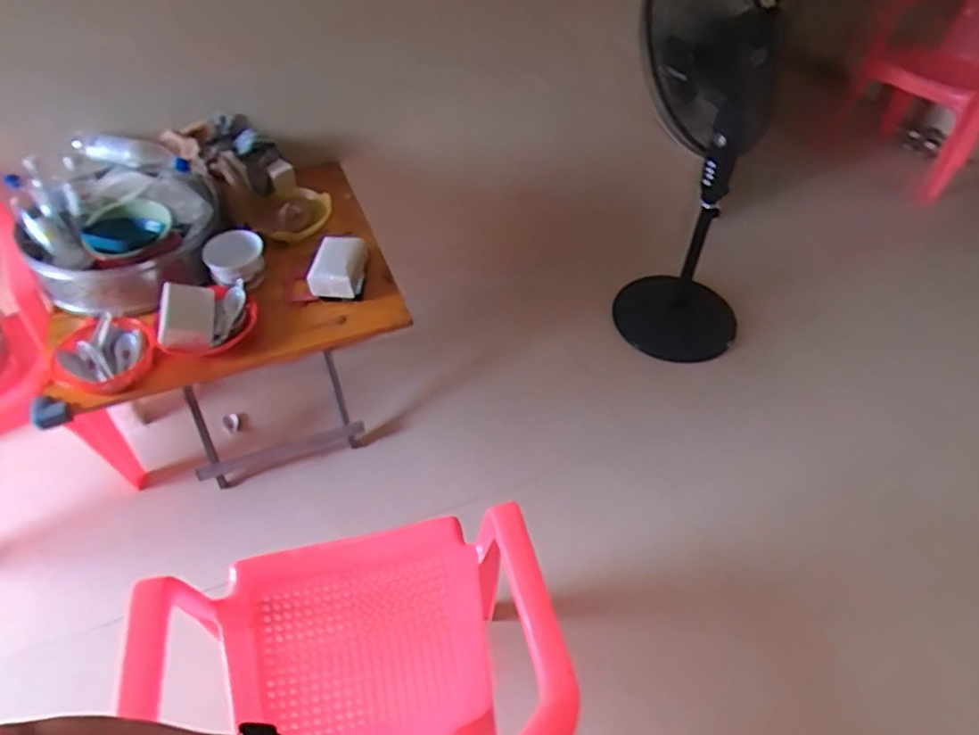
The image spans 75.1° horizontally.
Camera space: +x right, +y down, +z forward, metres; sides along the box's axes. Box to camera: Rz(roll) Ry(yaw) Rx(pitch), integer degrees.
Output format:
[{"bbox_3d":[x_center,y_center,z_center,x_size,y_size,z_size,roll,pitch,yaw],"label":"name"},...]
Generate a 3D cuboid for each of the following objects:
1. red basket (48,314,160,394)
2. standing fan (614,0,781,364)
[{"bbox_3d":[-0.710,-0.031,1.187,0.190,0.050,0.209,-12,50,-11],"label":"red basket"},{"bbox_3d":[0.570,-0.480,1.723,0.314,1.095,0.338,-18,51,-15],"label":"standing fan"}]

